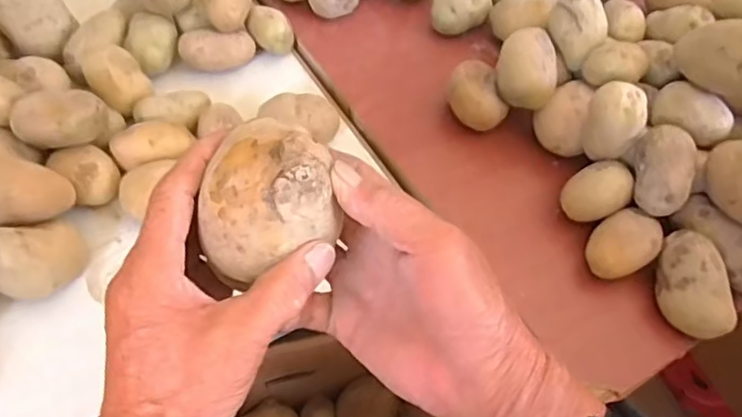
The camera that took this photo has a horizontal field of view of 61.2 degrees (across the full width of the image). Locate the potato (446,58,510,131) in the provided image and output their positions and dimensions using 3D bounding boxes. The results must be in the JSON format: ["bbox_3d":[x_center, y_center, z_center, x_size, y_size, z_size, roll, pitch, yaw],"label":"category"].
[{"bbox_3d":[0.098,-0.102,0.595,0.045,0.041,0.063,-13,59,-13],"label":"potato"}]

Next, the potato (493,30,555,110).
[{"bbox_3d":[0.141,-0.128,0.571,0.049,0.038,0.062,3,57,-3],"label":"potato"}]

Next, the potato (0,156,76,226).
[{"bbox_3d":[-0.280,-0.012,0.487,0.079,0.056,0.039,-1,57,-5],"label":"potato"}]

